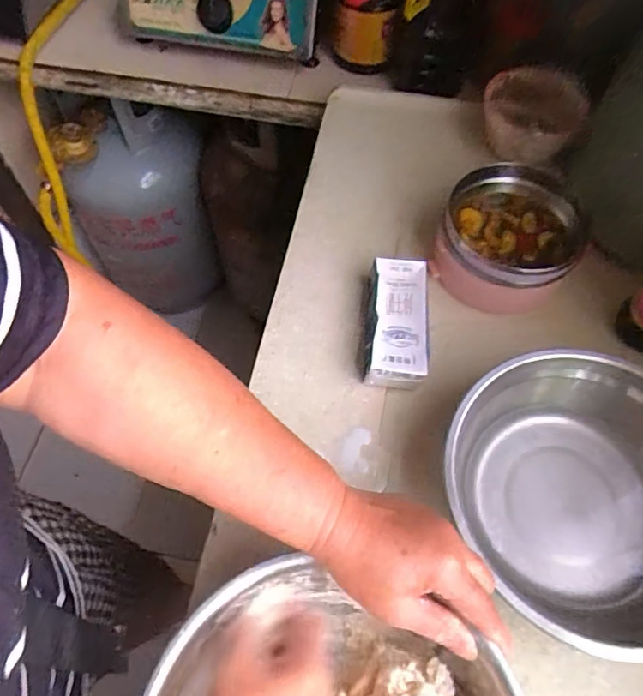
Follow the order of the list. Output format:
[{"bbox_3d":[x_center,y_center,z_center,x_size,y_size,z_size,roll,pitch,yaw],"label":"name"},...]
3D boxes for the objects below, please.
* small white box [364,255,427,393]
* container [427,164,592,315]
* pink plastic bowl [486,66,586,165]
[{"bbox_3d":[0.074,-0.023,0.526,0.058,0.043,0.128,6,61,2],"label":"small white box"},{"bbox_3d":[0.194,-0.112,0.556,0.136,0.075,0.139,35,66,17],"label":"container"},{"bbox_3d":[0.243,-0.276,0.634,0.095,0.072,0.105,-27,65,-15],"label":"pink plastic bowl"}]

